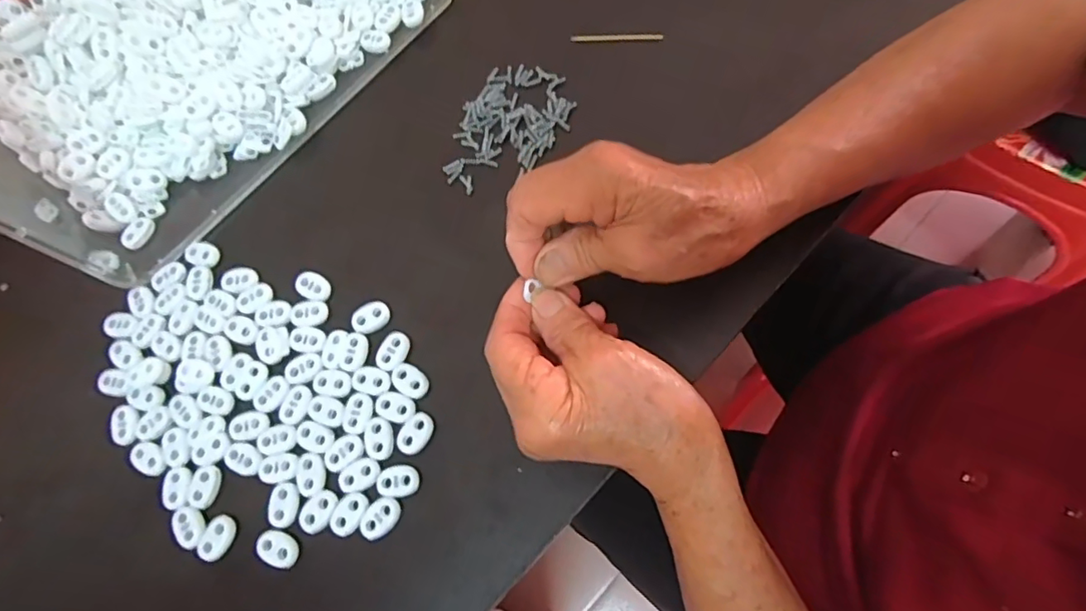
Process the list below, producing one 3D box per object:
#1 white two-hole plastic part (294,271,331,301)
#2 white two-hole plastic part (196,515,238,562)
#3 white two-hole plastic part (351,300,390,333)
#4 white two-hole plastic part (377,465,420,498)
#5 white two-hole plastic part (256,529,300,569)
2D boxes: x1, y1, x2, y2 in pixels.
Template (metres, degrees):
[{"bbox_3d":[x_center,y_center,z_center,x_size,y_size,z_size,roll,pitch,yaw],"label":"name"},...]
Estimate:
[{"bbox_3d":[-0.138,-0.012,0.338,0.023,0.004,0.015,22,77,14],"label":"white two-hole plastic part"},{"bbox_3d":[-0.173,0.124,0.301,0.017,0.004,0.022,19,76,14],"label":"white two-hole plastic part"},{"bbox_3d":[-0.100,0.007,0.328,0.022,0.004,0.018,-31,71,-2],"label":"white two-hole plastic part"},{"bbox_3d":[-0.076,0.092,0.296,0.023,0.004,0.015,-8,72,6],"label":"white two-hole plastic part"},{"bbox_3d":[-0.138,0.126,0.293,0.023,0.004,0.015,28,79,16],"label":"white two-hole plastic part"}]

